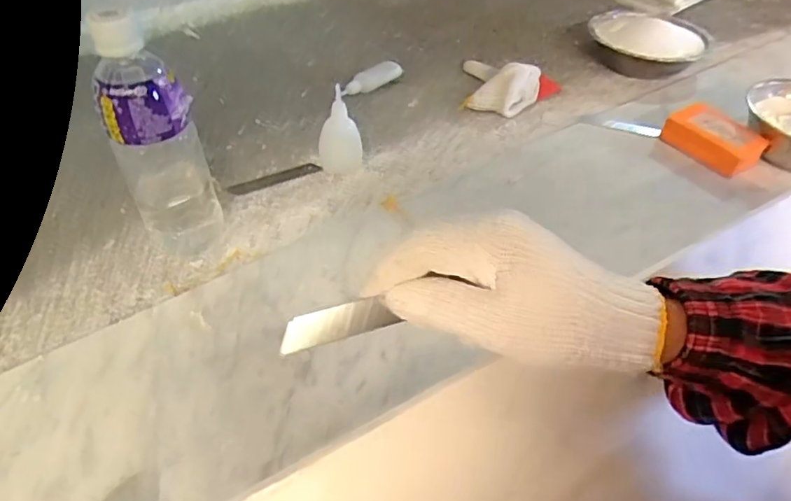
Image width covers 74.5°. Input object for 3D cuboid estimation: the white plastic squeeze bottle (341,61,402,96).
[{"bbox_3d":[-0.028,-0.222,0.674,0.088,0.025,0.025,-34,56,-29],"label":"white plastic squeeze bottle"}]

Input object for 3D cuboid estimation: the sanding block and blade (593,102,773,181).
[{"bbox_3d":[0.329,-0.146,0.610,0.183,0.037,0.076,31,53,25],"label":"sanding block and blade"}]

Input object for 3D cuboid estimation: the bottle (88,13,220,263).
[{"bbox_3d":[-0.194,-0.084,0.429,0.069,0.199,0.065,-21,51,-21],"label":"bottle"}]

